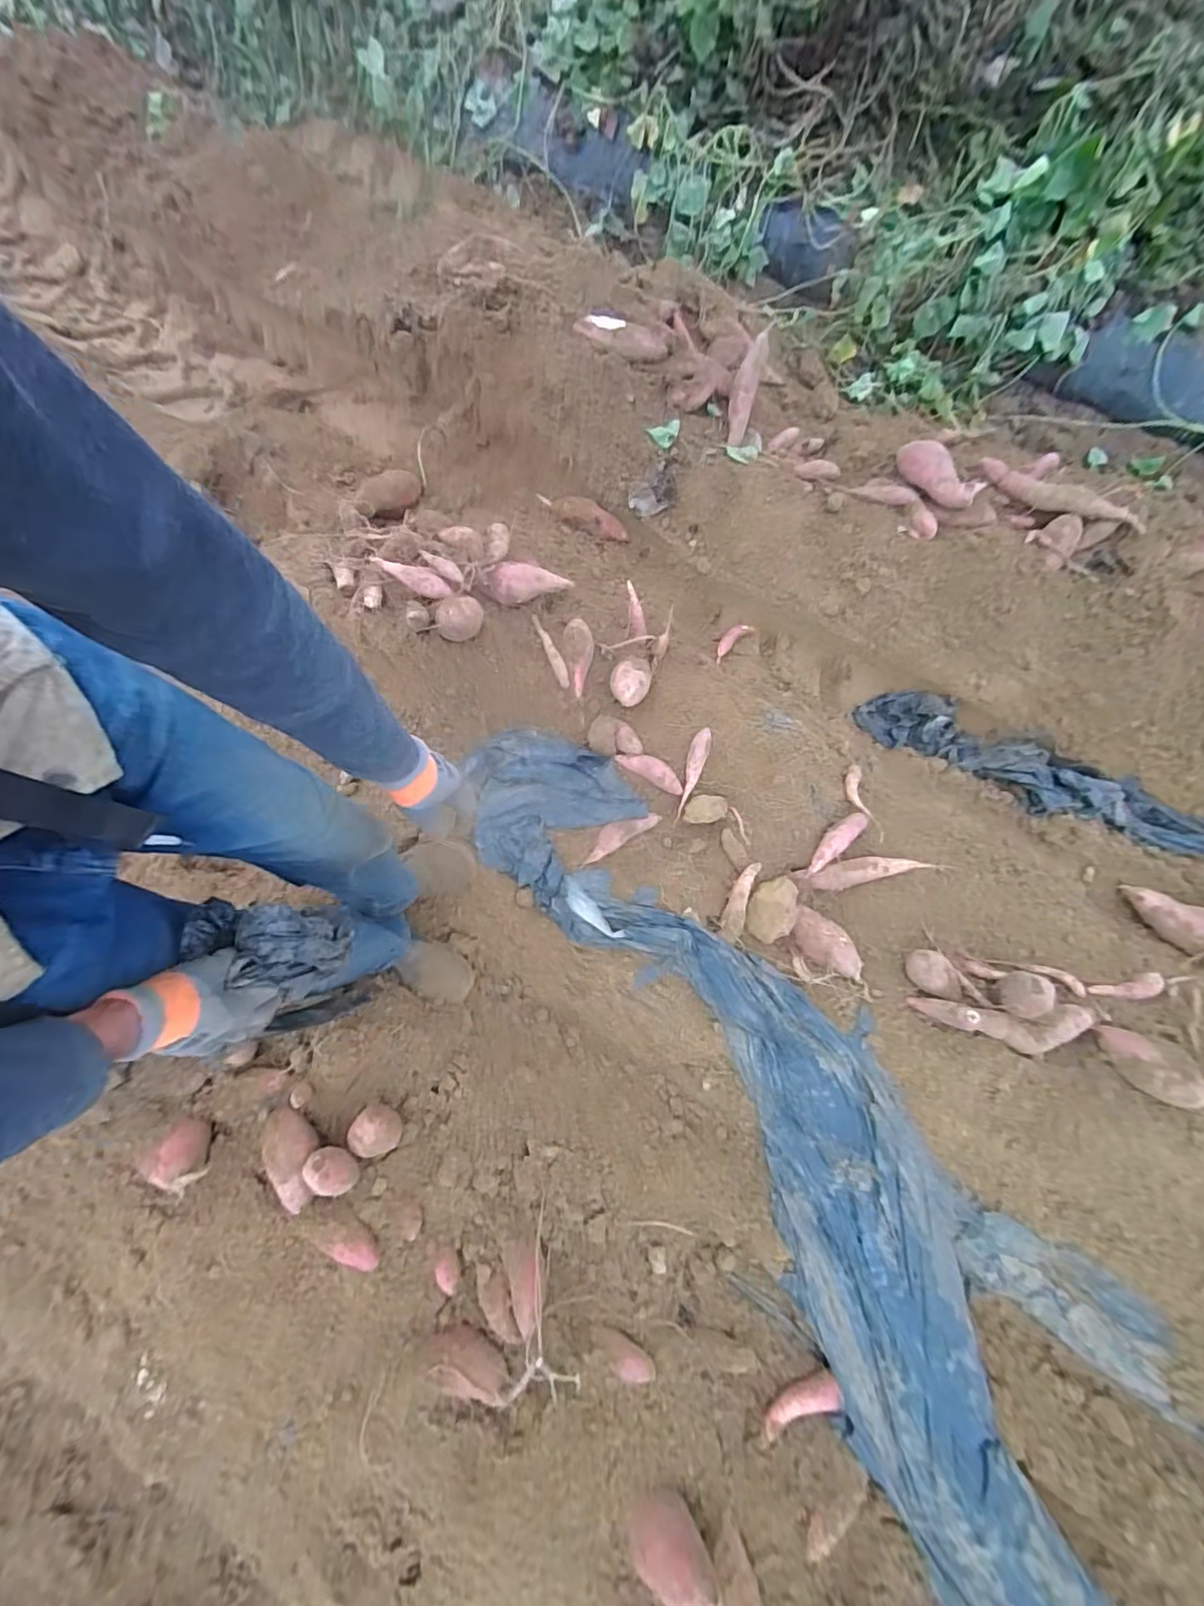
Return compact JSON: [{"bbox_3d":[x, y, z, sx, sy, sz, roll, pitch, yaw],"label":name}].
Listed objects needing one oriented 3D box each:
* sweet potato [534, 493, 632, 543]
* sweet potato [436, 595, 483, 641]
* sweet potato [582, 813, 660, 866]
[{"bbox_3d":[-0.048,-0.717,1.431,0.253,0.054,0.073,28,77,7],"label":"sweet potato"},{"bbox_3d":[-0.274,-0.357,1.096,0.079,0.097,0.088,8,75,4],"label":"sweet potato"},{"bbox_3d":[0.033,0.064,1.166,0.194,0.044,0.048,-31,80,-9],"label":"sweet potato"}]

